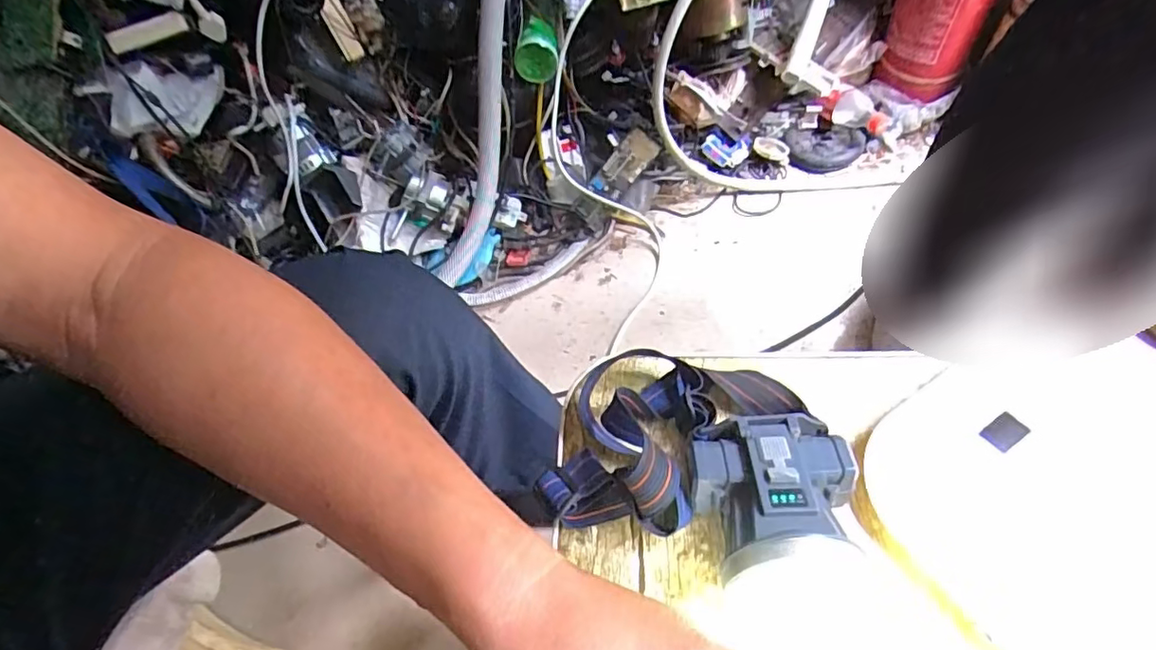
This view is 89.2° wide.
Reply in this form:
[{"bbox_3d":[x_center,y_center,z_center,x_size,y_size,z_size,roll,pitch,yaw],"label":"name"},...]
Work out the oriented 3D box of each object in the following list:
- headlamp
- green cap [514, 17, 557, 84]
[{"bbox_3d":[0.057,0.057,0.277,0.133,0.052,0.108,17,62,18],"label":"headlamp"},{"bbox_3d":[-0.065,-0.422,0.907,0.068,0.068,0.084,-8,57,4],"label":"green cap"}]

